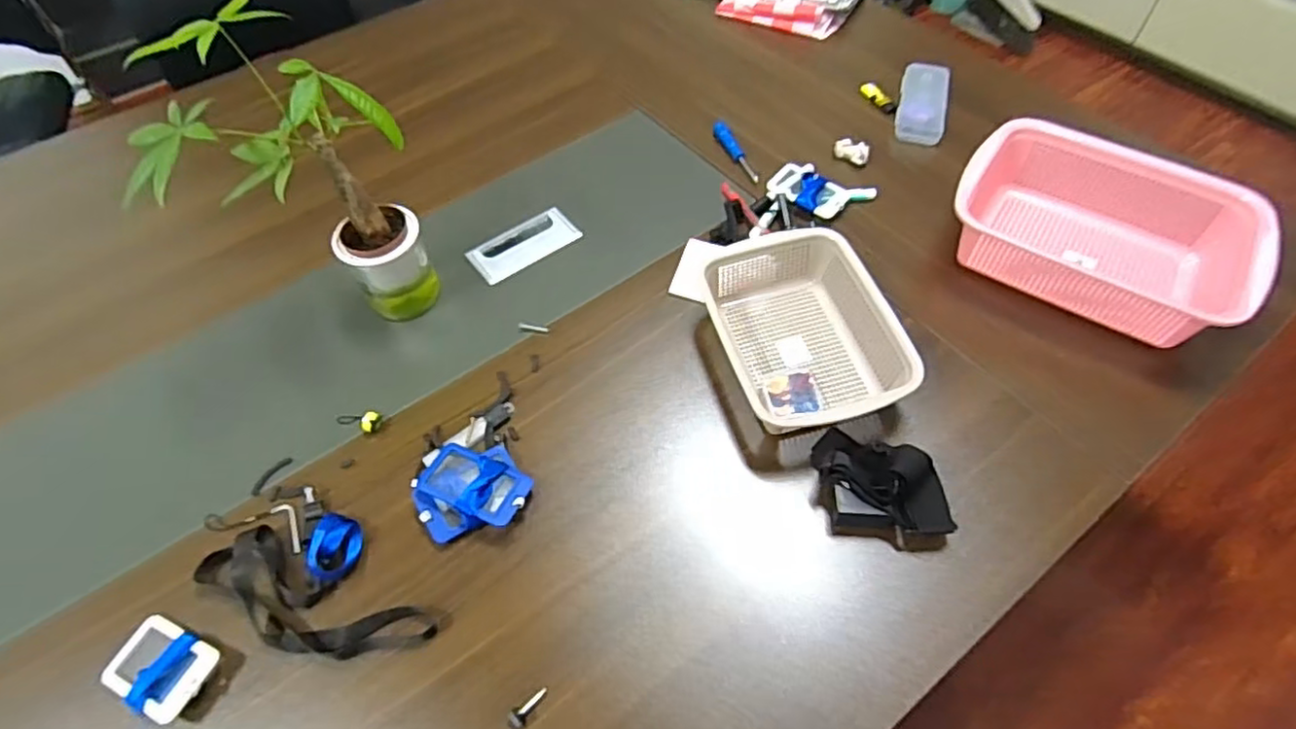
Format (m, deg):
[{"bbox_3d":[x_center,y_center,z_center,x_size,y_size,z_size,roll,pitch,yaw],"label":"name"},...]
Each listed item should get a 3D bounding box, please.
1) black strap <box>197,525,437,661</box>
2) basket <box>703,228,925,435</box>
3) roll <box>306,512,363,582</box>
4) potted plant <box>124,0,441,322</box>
[{"bbox_3d":[-0.346,0.238,0.674,0.253,0.038,0.085,20,59,15],"label":"black strap"},{"bbox_3d":[0.181,-0.047,0.818,0.193,0.083,0.263,-14,57,-8],"label":"basket"},{"bbox_3d":[-0.330,0.191,0.708,0.049,0.027,0.068,4,57,4],"label":"roll"},{"bbox_3d":[-0.395,-0.175,0.763,0.228,0.346,0.180,-38,63,-21],"label":"potted plant"}]

